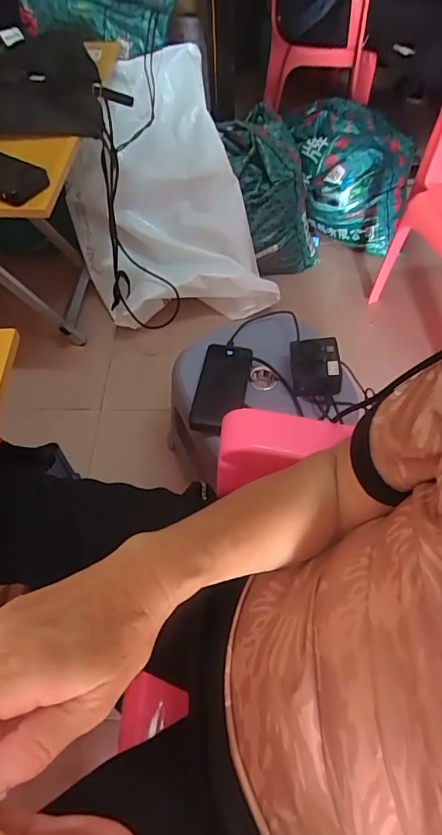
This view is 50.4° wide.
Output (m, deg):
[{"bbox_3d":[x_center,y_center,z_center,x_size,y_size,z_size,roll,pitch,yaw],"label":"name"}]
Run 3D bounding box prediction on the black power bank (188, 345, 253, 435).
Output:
[{"bbox_3d":[0.003,-0.049,0.744,0.073,0.031,0.161,9,58,7],"label":"black power bank"}]

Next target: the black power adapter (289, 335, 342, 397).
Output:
[{"bbox_3d":[0.145,-0.076,0.734,0.072,0.057,0.081,-3,57,-1],"label":"black power adapter"}]

